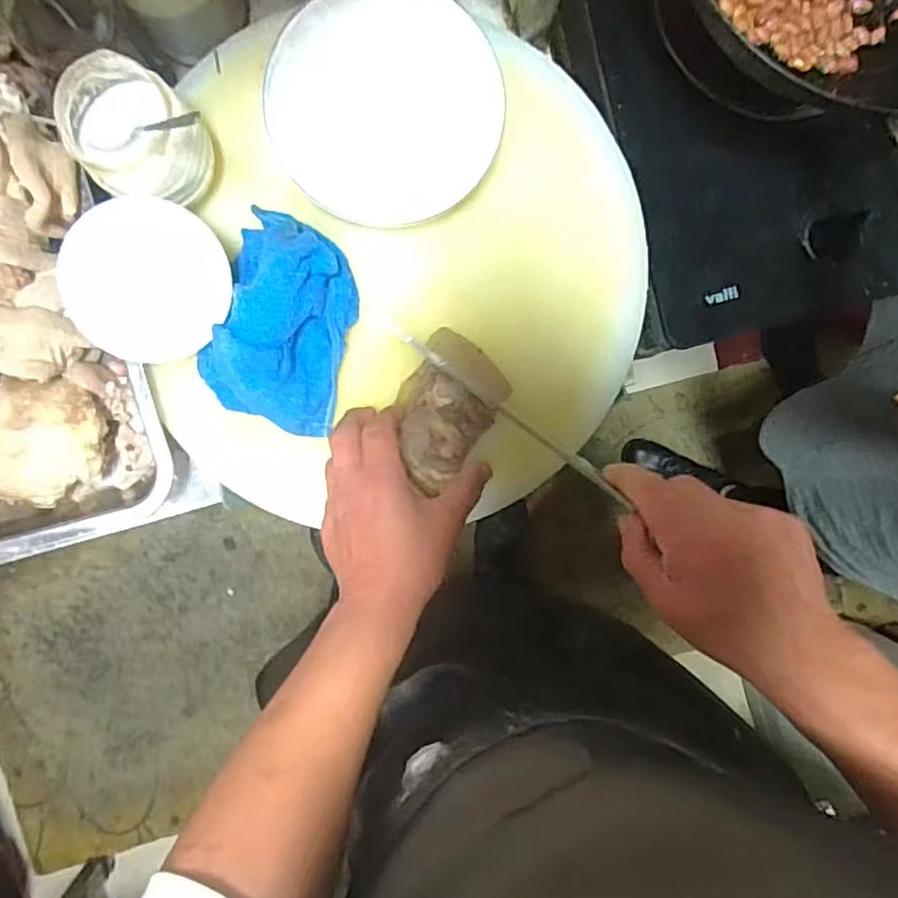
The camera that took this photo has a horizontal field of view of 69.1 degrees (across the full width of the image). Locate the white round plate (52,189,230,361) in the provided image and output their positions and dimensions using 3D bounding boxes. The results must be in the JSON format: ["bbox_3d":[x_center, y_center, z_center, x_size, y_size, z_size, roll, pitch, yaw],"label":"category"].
[{"bbox_3d":[-0.210,-0.117,0.456,0.106,0.005,0.108,-5,106,-18],"label":"white round plate"}]

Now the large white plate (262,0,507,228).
[{"bbox_3d":[-0.046,-0.261,0.493,0.171,0.027,0.165,0,94,-2],"label":"large white plate"}]

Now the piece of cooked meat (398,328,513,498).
[{"bbox_3d":[-0.002,-0.032,0.501,0.072,0.036,0.107,35,91,-4],"label":"piece of cooked meat"}]

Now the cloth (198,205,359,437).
[{"bbox_3d":[-0.124,-0.095,0.487,0.091,0.061,0.154,15,93,-3],"label":"cloth"}]

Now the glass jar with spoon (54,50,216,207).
[{"bbox_3d":[-0.215,-0.214,0.452,0.079,0.087,0.076,0,94,-2],"label":"glass jar with spoon"}]

